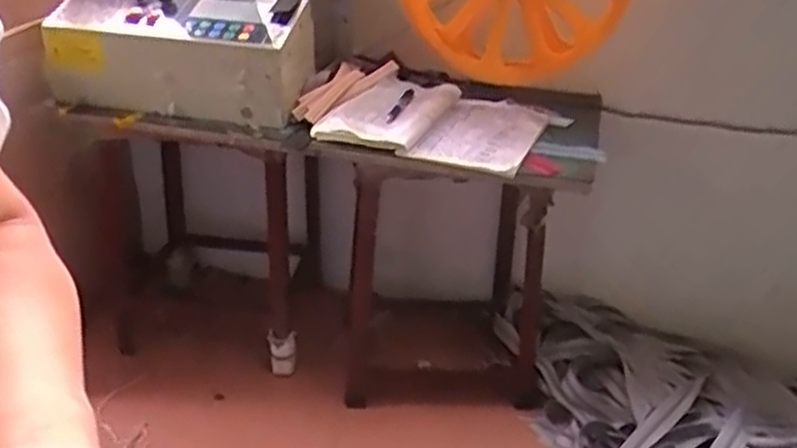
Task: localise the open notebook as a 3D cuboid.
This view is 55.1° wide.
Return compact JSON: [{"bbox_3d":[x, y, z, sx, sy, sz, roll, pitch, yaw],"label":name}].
[{"bbox_3d":[0.066,-0.153,1.164,0.326,0.023,0.225,15,36,12],"label":"open notebook"}]

